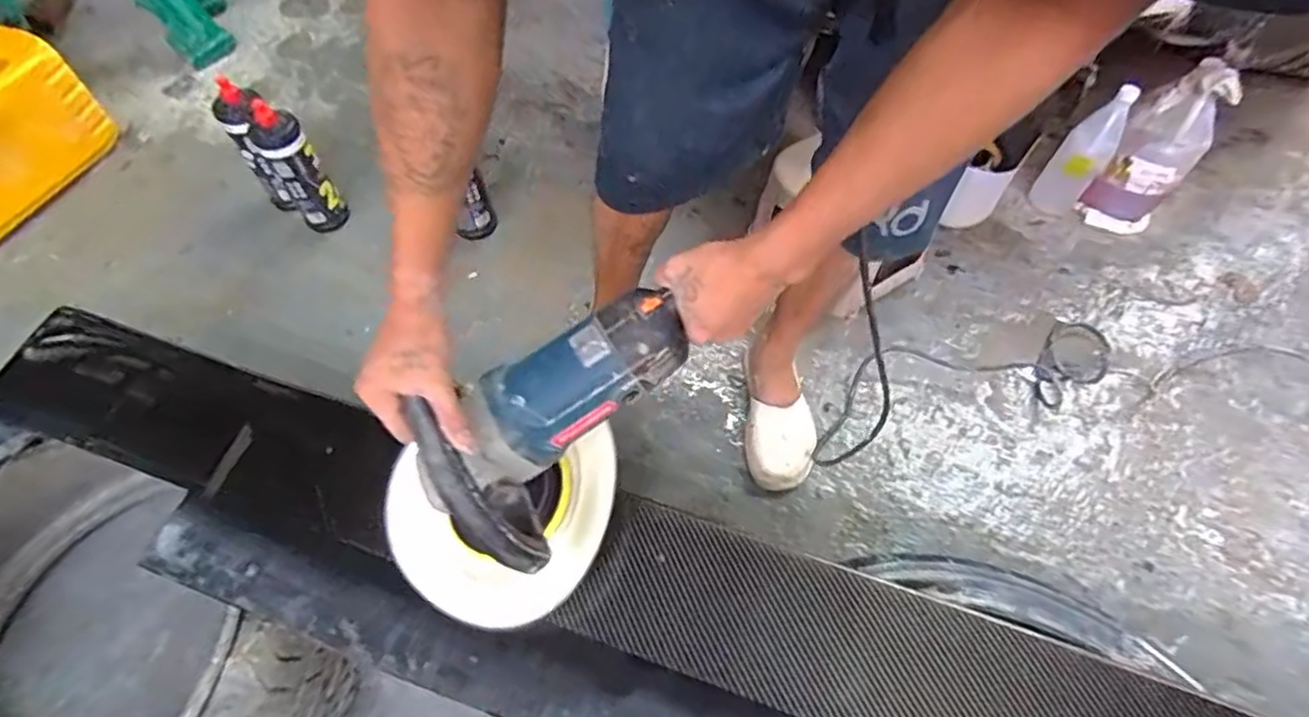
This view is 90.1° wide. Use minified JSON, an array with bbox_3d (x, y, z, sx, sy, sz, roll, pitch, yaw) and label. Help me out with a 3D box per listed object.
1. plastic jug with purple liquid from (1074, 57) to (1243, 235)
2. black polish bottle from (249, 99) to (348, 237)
[{"bbox_3d":[0.901,-0.359,1.177,0.122,0.282,0.123,39,67,22],"label":"plastic jug with purple liquid"},{"bbox_3d":[-0.647,-0.339,1.193,0.085,0.255,0.090,-37,65,-19],"label":"black polish bottle"}]

